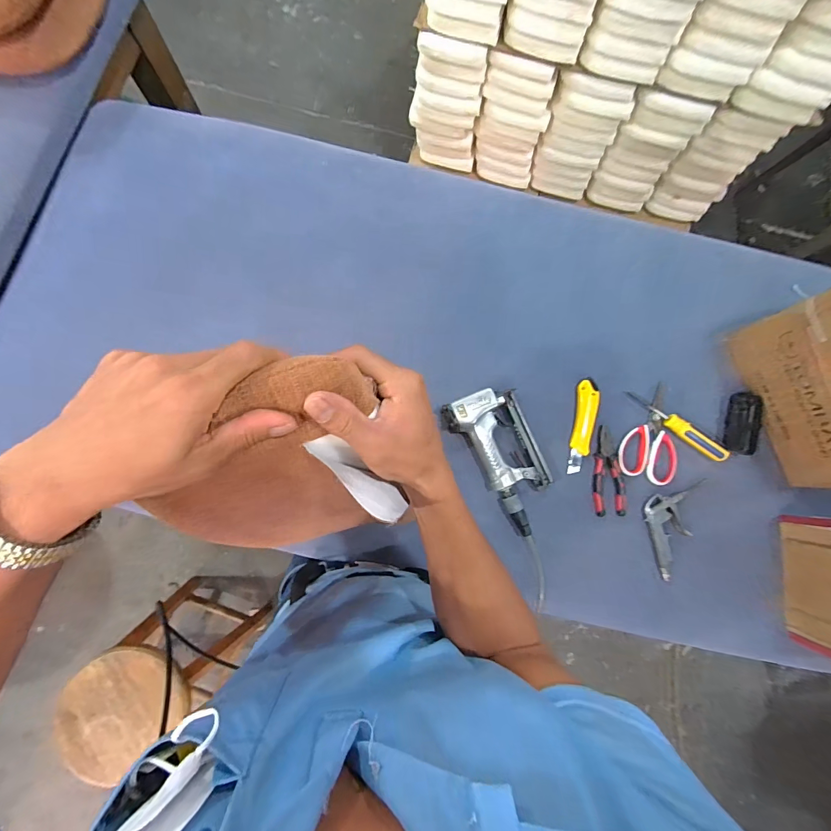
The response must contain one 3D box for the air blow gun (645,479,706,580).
[{"bbox_3d":[0.430,0.185,0.655,0.075,0.024,0.174,21,83,-2],"label":"air blow gun"}]

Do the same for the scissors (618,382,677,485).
[{"bbox_3d":[0.424,0.031,0.677,0.093,0.020,0.172,21,83,-2],"label":"scissors"}]

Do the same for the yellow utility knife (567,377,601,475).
[{"bbox_3d":[0.298,0.019,0.680,0.037,0.024,0.168,11,84,-3],"label":"yellow utility knife"}]

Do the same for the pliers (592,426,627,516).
[{"bbox_3d":[0.332,0.096,0.664,0.056,0.012,0.150,-2,84,-5],"label":"pliers"}]

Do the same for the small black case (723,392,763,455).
[{"bbox_3d":[0.594,0.012,0.694,0.061,0.021,0.118,18,83,-3],"label":"small black case"}]

